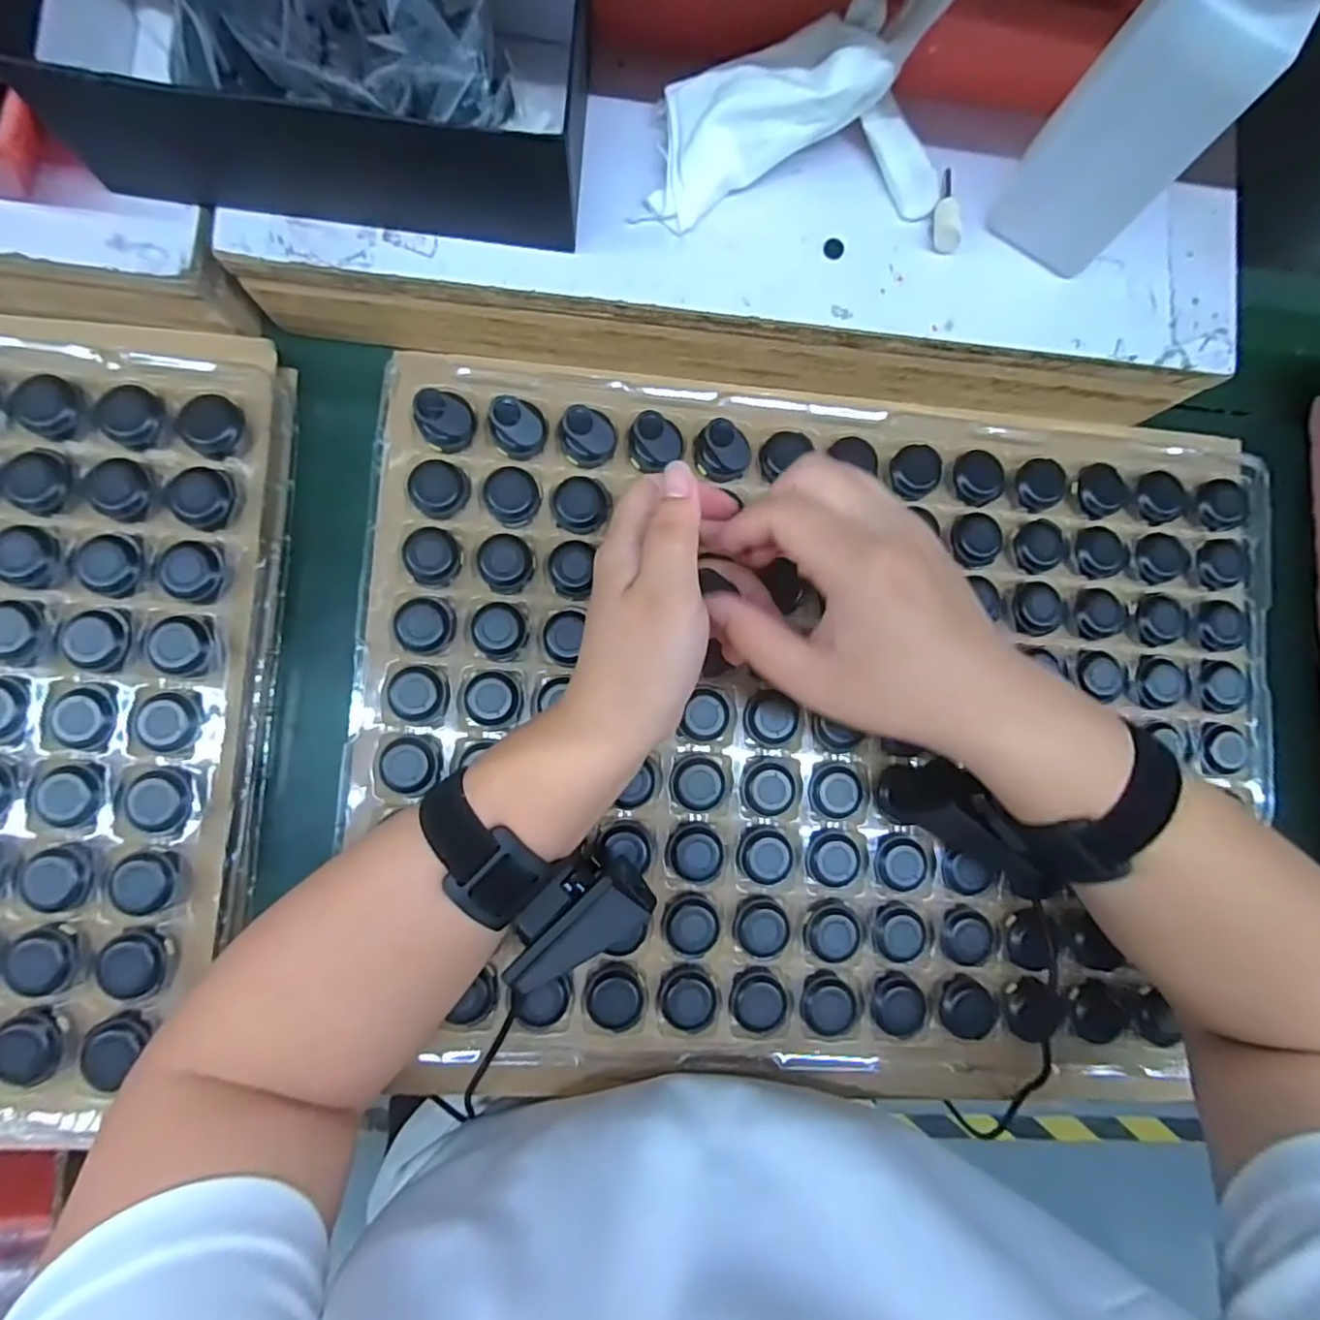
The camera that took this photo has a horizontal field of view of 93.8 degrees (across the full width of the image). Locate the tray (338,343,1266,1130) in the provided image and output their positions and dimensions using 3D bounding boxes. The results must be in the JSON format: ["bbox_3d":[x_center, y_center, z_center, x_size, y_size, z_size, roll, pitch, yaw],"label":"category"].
[{"bbox_3d":[0.094,0.038,0.336,0.500,0.036,0.373,4,87,-7],"label":"tray"}]

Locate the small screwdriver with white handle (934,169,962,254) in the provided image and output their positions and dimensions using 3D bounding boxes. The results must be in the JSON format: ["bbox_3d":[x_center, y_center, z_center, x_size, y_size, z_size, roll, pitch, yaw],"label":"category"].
[{"bbox_3d":[0.140,-0.222,0.300,0.012,0.011,0.043,3,86,-5],"label":"small screwdriver with white handle"}]

